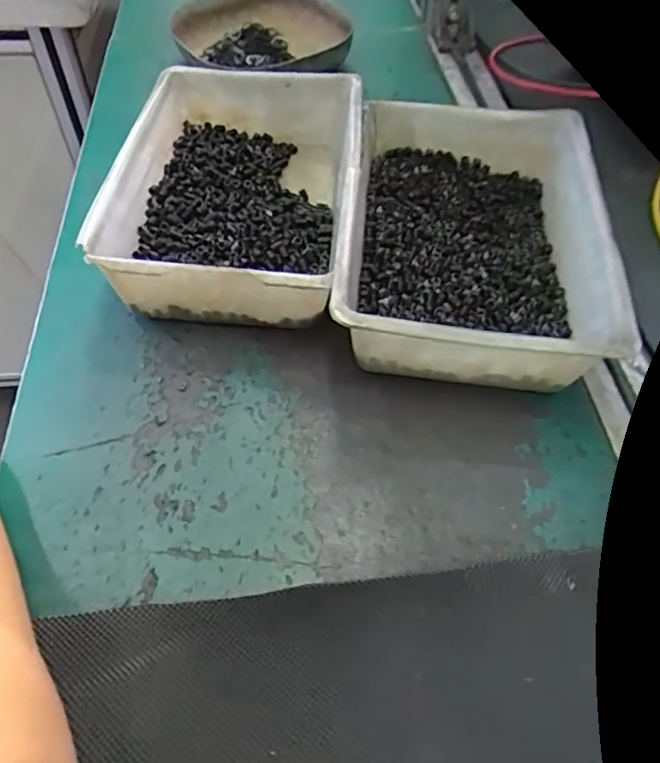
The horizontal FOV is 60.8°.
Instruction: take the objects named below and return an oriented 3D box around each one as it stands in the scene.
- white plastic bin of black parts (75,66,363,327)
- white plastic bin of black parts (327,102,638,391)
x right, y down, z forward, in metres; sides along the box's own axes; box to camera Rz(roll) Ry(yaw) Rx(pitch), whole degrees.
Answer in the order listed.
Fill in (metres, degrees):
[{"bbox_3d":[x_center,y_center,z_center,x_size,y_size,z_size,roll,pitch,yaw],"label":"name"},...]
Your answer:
[{"bbox_3d":[-0.054,-0.114,0.346,0.133,0.057,0.190,4,54,3],"label":"white plastic bin of black parts"},{"bbox_3d":[0.077,-0.079,0.320,0.132,0.059,0.187,6,54,4],"label":"white plastic bin of black parts"}]

